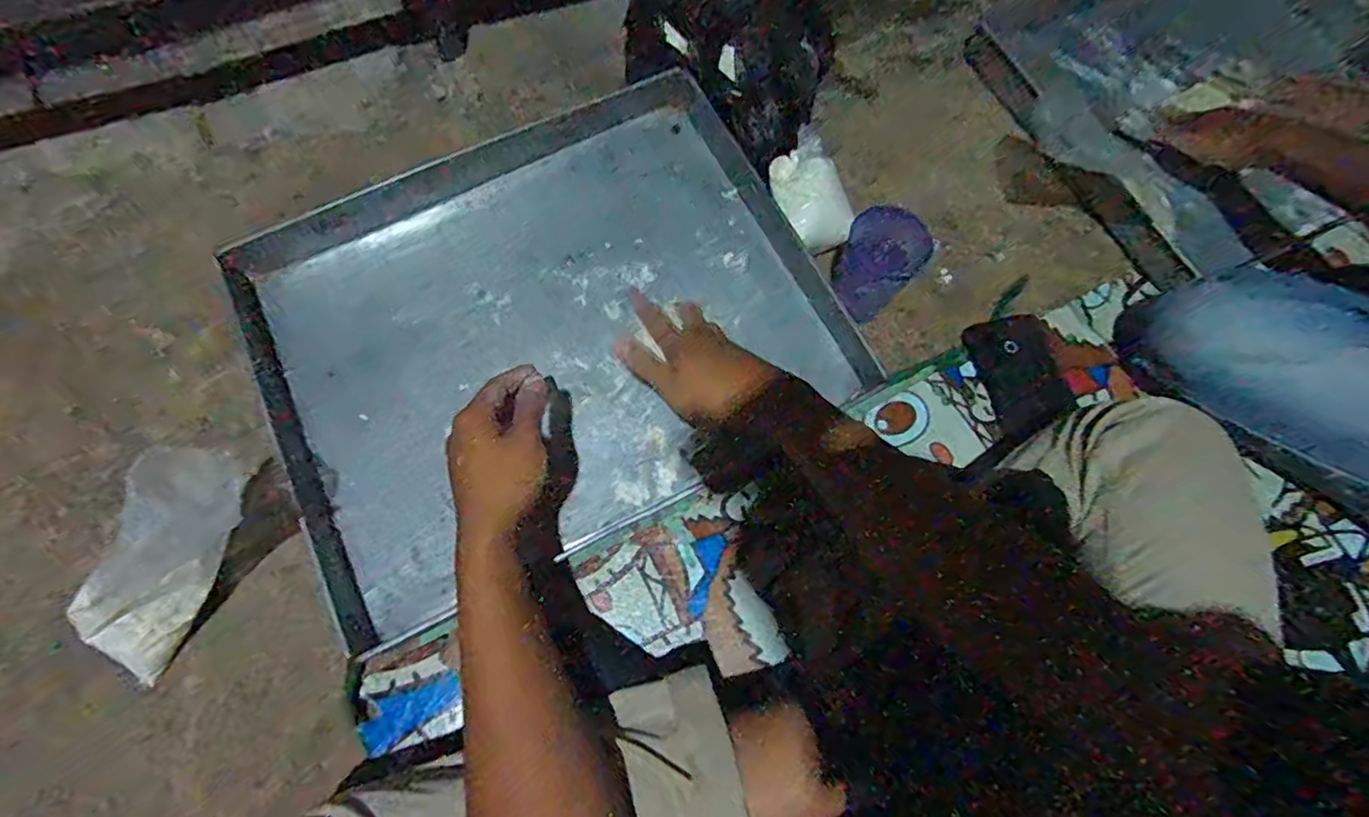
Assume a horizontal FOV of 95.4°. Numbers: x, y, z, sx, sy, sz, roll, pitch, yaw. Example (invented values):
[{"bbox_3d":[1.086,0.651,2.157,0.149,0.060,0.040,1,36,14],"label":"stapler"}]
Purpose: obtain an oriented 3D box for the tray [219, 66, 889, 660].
[{"bbox_3d":[-0.141,-0.092,0.622,0.526,0.044,0.435,-29,74,-12],"label":"tray"}]

